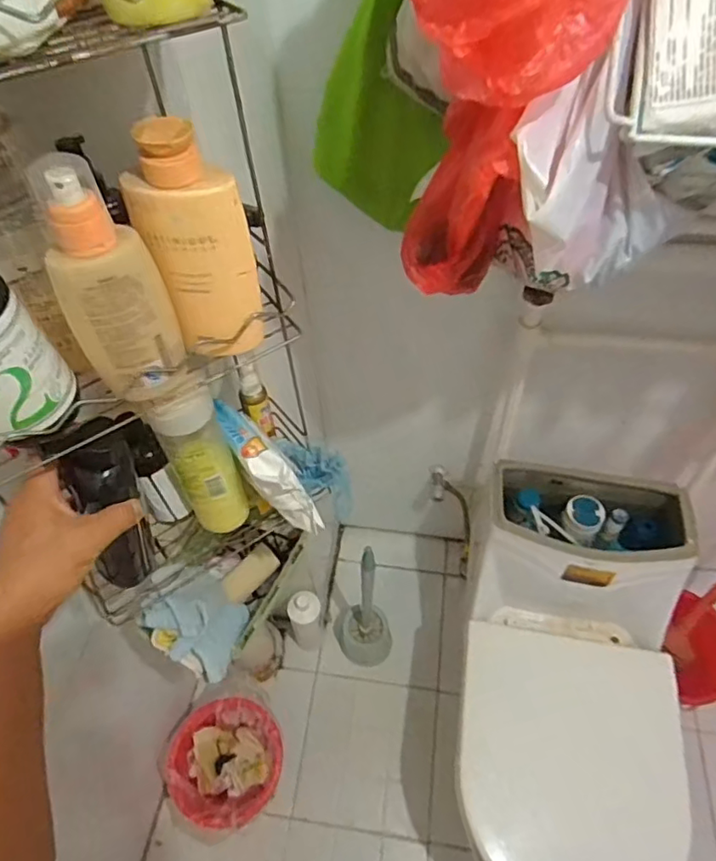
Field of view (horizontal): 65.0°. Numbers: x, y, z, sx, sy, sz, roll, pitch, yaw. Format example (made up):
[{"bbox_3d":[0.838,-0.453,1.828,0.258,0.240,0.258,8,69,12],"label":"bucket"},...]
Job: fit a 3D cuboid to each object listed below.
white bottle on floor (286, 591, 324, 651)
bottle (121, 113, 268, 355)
[{"bbox_3d":[-0.122,0.459,1.348,0.085,0.255,0.062,-19,55,-11],"label":"white bottle on floor"},{"bbox_3d":[-0.110,-0.124,0.392,0.067,0.162,0.034,-19,55,-11],"label":"bottle"}]

